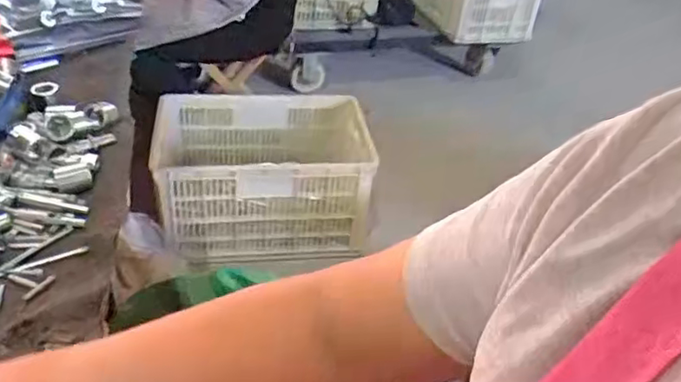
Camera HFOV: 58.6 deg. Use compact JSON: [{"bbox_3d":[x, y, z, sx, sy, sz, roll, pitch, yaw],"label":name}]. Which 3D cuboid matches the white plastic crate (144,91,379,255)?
[{"bbox_3d":[-0.204,-0.041,1.433,0.485,0.251,0.333,-2,37,-12],"label":"white plastic crate"}]

